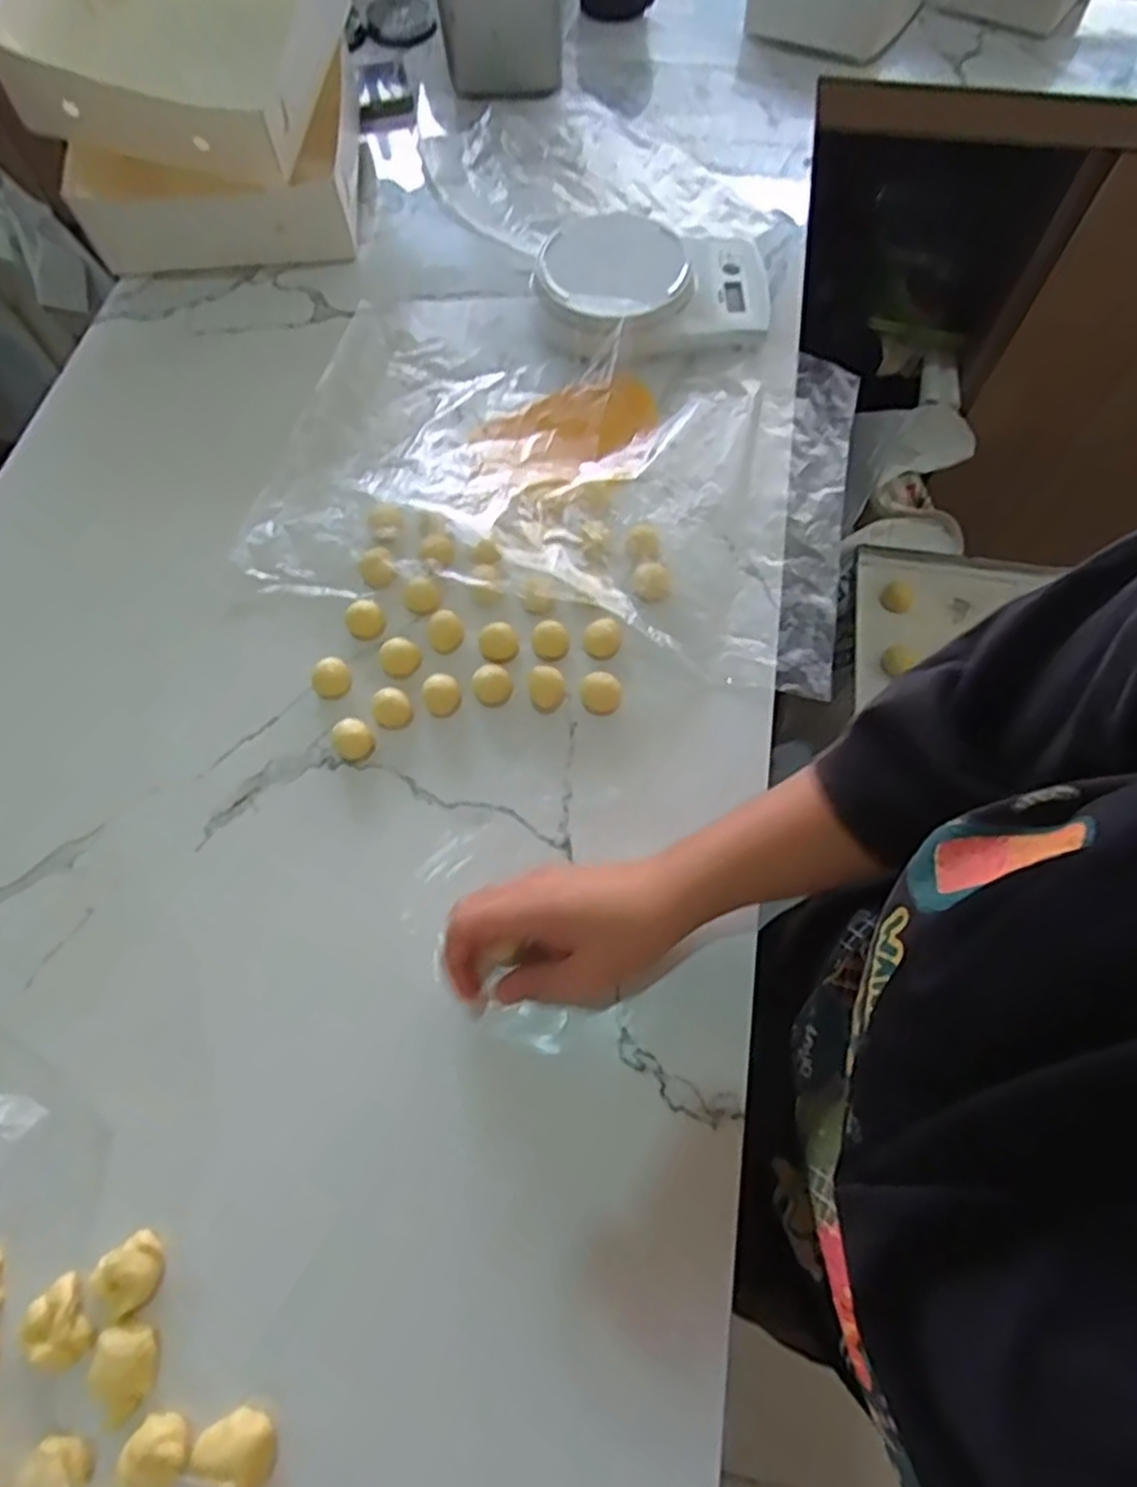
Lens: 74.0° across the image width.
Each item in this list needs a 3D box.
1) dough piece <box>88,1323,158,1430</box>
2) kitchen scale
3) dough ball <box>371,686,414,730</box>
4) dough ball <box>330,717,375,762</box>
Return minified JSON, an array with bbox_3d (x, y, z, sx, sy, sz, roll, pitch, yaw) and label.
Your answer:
[{"bbox_3d":[-0.205,0.291,0.350,0.023,0.014,0.037,-24,67,-8],"label":"dough piece"},{"bbox_3d":[0.070,-0.378,0.620,0.183,0.042,0.117,-1,66,0],"label":"kitchen scale"},{"bbox_3d":[-0.114,-0.023,0.487,0.025,0.018,0.019,-34,70,-14],"label":"dough ball"},{"bbox_3d":[-0.136,-0.002,0.477,0.025,0.018,0.023,0,66,1],"label":"dough ball"}]

